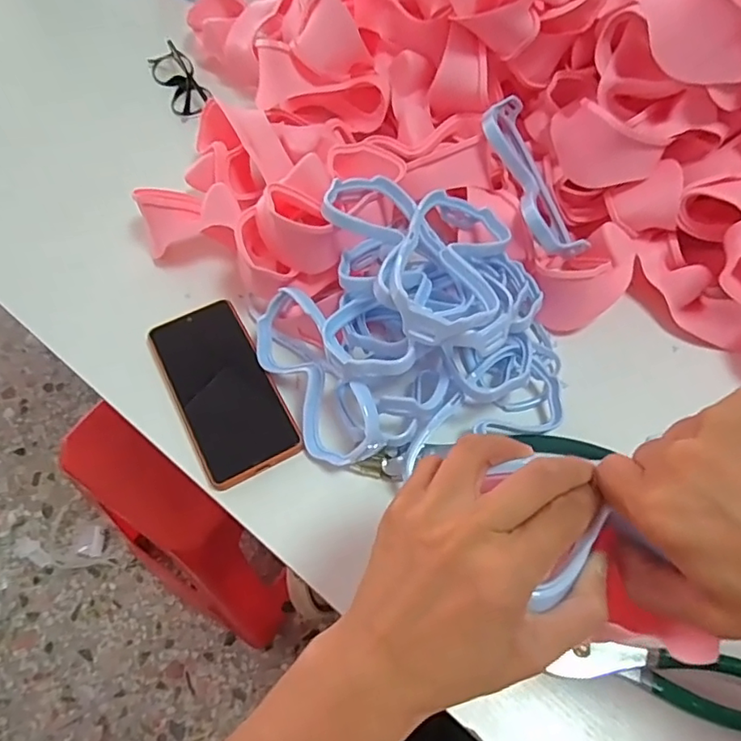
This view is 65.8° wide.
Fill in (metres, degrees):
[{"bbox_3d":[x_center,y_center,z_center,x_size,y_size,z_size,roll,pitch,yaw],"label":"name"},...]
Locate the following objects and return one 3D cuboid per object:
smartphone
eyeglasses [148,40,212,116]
[{"bbox_3d":[-0.123,0.016,0.475,0.077,0.012,0.161,-25,63,-14],"label":"smartphone"},{"bbox_3d":[-0.230,-0.350,0.683,0.044,0.024,0.145,-24,63,-14],"label":"eyeglasses"}]

